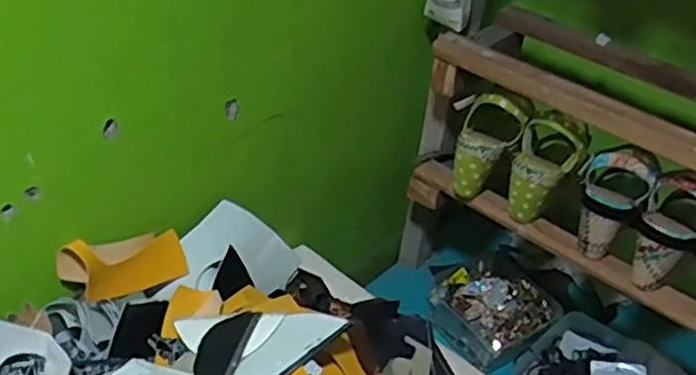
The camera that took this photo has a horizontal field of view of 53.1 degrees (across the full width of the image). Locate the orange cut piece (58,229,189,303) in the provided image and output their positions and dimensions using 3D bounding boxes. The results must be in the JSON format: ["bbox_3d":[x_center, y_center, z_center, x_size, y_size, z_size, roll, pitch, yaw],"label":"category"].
[{"bbox_3d":[-0.232,0.079,0.730,0.052,0.059,0.141,34,23,35],"label":"orange cut piece"}]

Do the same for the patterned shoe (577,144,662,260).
[{"bbox_3d":[0.327,0.015,0.864,0.082,0.136,0.085,23,38,21],"label":"patterned shoe"}]

